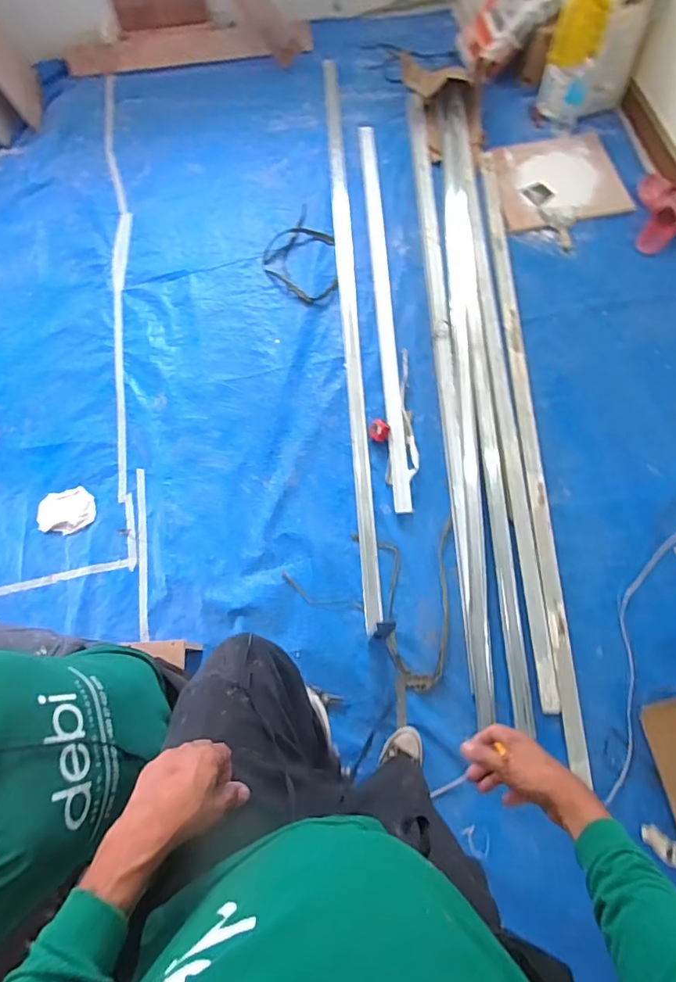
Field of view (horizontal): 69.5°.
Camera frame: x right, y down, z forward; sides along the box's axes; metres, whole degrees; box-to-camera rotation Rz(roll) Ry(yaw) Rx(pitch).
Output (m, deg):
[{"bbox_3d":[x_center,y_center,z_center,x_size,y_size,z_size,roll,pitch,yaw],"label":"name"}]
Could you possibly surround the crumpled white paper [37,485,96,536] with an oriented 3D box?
[{"bbox_3d":[-0.854,0.063,1.528,0.176,0.019,0.139,-15,74,-4],"label":"crumpled white paper"}]

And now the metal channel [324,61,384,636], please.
[{"bbox_3d":[0.040,-0.695,1.743,0.067,0.039,2.319,-3,74,0],"label":"metal channel"}]

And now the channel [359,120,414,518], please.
[{"bbox_3d":[0.164,-0.698,1.738,0.060,0.041,1.593,-3,74,0],"label":"channel"}]

